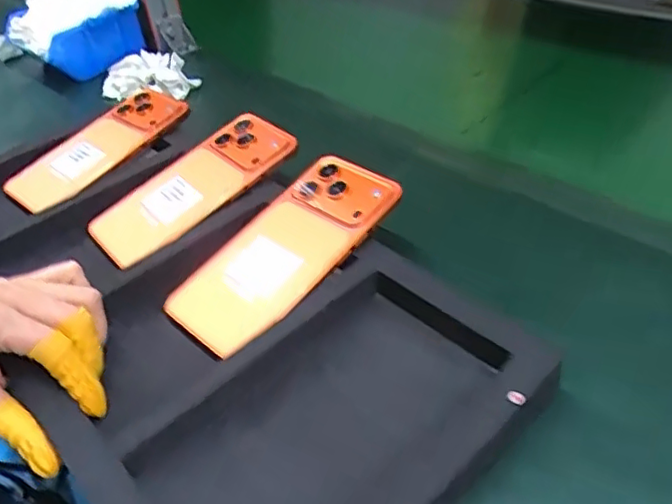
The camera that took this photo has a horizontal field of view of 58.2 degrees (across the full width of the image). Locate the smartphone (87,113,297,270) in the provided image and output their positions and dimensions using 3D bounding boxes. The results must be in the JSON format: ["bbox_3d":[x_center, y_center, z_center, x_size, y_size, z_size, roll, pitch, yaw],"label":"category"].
[{"bbox_3d":[-0.115,-0.055,0.471,0.162,0.012,0.076,-37,53,-11],"label":"smartphone"}]

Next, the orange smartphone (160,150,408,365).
[{"bbox_3d":[-0.034,-0.001,0.396,0.159,0.012,0.069,-43,56,-15],"label":"orange smartphone"}]

